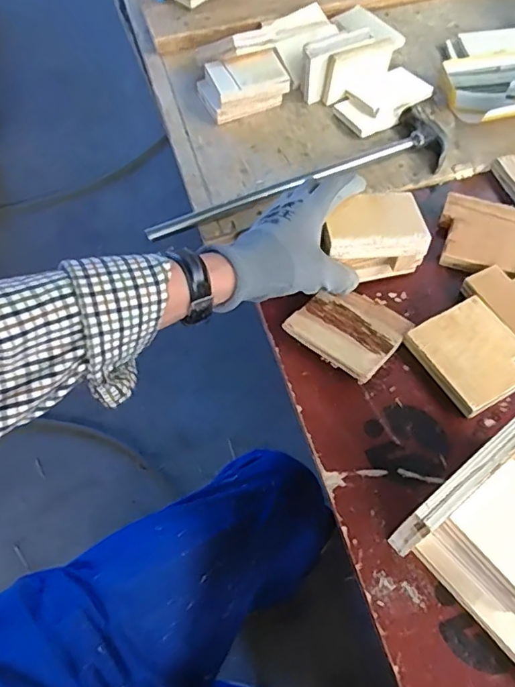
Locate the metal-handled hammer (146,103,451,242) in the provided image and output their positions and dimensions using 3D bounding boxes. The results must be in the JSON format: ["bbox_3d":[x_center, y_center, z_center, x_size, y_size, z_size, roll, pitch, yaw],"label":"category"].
[{"bbox_3d":[0.058,-0.186,0.602,0.378,0.020,0.096,-23,61,-10],"label":"metal-handled hammer"}]

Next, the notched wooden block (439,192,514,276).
[{"bbox_3d":[0.235,-0.112,0.564,0.085,0.022,0.100,18,62,13],"label":"notched wooden block"}]

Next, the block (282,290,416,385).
[{"bbox_3d":[0.087,-0.014,0.501,0.091,0.027,0.088,36,68,21],"label":"block"}]

